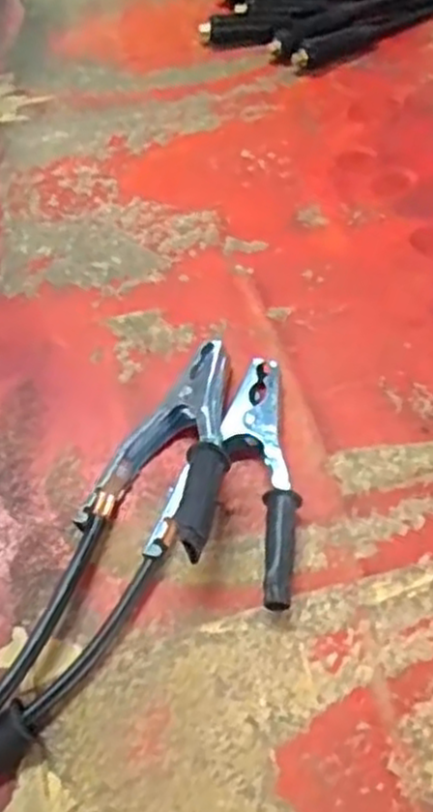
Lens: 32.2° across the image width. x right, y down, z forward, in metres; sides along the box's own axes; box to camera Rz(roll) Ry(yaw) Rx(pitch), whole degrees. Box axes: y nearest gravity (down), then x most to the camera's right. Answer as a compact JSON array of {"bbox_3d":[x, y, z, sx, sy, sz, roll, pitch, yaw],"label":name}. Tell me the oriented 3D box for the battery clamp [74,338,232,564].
[{"bbox_3d":[-0.015,0.018,0.417,0.073,0.051,0.133,20,62,14],"label":"battery clamp"}]

